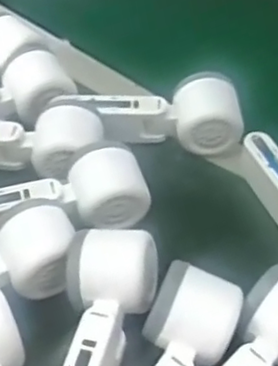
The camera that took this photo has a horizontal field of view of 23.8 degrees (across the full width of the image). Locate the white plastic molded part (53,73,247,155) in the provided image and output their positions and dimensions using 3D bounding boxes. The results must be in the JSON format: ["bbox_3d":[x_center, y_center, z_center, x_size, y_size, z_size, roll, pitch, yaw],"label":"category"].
[{"bbox_3d":[0.011,-0.067,0.586,0.162,0.046,0.063,7,47,2],"label":"white plastic molded part"}]

